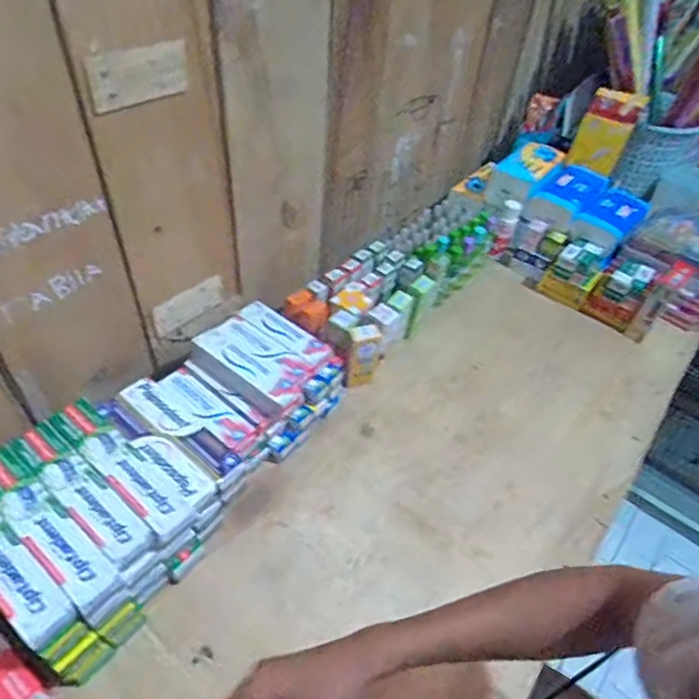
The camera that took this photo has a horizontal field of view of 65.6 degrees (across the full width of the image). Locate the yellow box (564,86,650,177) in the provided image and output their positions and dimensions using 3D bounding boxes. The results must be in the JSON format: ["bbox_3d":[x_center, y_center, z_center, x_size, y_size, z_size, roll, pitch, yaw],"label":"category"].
[{"bbox_3d":[0.624,-0.523,1.327,0.142,0.209,0.041,6,54,-7],"label":"yellow box"}]

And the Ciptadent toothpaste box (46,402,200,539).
[{"bbox_3d":[-0.267,0.141,0.638,0.226,0.036,0.048,34,52,23],"label":"Ciptadent toothpaste box"}]

